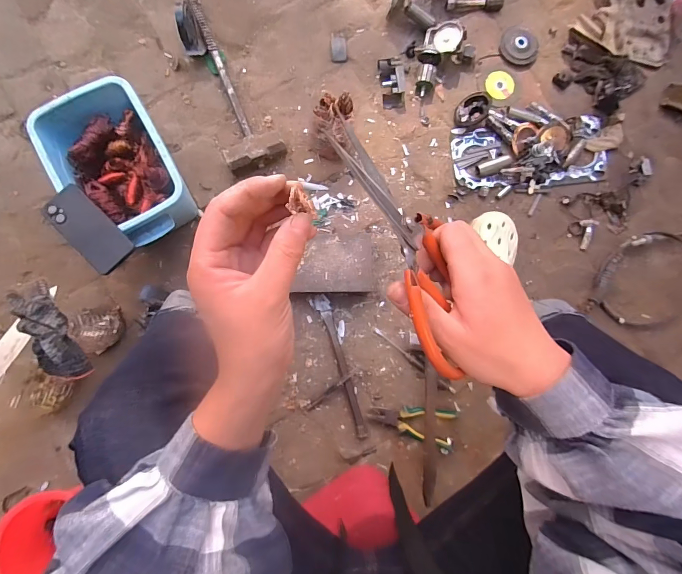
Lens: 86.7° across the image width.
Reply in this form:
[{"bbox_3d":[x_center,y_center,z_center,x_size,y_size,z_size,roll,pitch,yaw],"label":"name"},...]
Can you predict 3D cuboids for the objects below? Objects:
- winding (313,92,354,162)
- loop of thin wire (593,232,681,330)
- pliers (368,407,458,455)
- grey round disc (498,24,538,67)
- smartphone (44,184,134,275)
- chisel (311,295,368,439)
[{"bbox_3d":[-0.015,-0.327,0.745,0.085,0.120,0.089,12,86,-3],"label":"winding"},{"bbox_3d":[0.661,-0.012,0.776,0.204,0.020,0.214,0,91,10],"label":"loop of thin wire"},{"bbox_3d":[0.151,0.297,0.765,0.189,0.031,0.090,10,86,-3],"label":"pliers"},{"bbox_3d":[0.395,-0.541,0.799,0.081,0.023,0.086,0,86,-4],"label":"grey round disc"},{"bbox_3d":[-0.441,-0.099,0.629,0.077,0.016,0.157,-45,90,-5],"label":"smartphone"},{"bbox_3d":[0.004,0.167,0.774,0.036,0.013,0.311,-19,88,-5],"label":"chisel"}]

